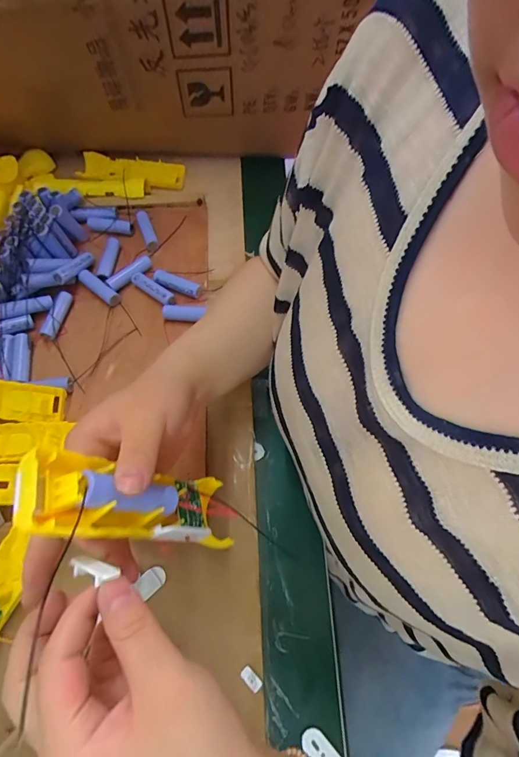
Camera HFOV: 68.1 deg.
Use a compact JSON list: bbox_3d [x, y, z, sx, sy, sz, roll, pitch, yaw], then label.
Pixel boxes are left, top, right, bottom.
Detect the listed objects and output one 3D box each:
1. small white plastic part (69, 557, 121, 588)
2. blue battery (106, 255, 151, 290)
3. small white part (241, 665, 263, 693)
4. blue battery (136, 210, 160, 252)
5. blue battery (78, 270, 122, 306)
[{"bbox_3d":[-0.084,0.097,0.193,0.030,0.006,0.009,1,62,28],"label":"small white plastic part"},{"bbox_3d":[-0.174,-0.142,0.519,0.065,0.019,0.017,-38,69,-15],"label":"blue battery"},{"bbox_3d":[-0.008,0.272,0.348,0.020,0.004,0.012,41,72,19],"label":"small white part"},{"bbox_3d":[-0.160,-0.210,0.550,0.018,0.018,0.072,-20,65,-8],"label":"blue battery"},{"bbox_3d":[-0.212,-0.121,0.507,0.065,0.024,0.018,36,71,17],"label":"blue battery"}]

